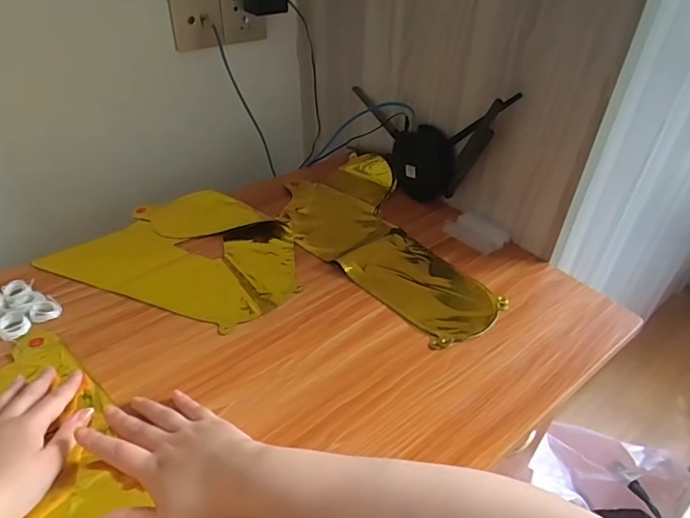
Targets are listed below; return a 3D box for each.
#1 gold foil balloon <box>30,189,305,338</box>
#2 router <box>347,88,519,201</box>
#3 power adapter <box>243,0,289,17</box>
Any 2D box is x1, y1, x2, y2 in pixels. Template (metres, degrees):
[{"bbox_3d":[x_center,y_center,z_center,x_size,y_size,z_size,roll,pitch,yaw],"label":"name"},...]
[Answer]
[{"bbox_3d":[-0.204,-0.014,0.652,0.310,0.010,0.230,18,42,19],"label":"gold foil balloon"},{"bbox_3d":[0.105,-0.200,0.726,0.041,0.177,0.297,-26,47,-30],"label":"router"},{"bbox_3d":[-0.136,-0.442,0.813,0.076,0.036,0.022,-3,40,-7],"label":"power adapter"}]

